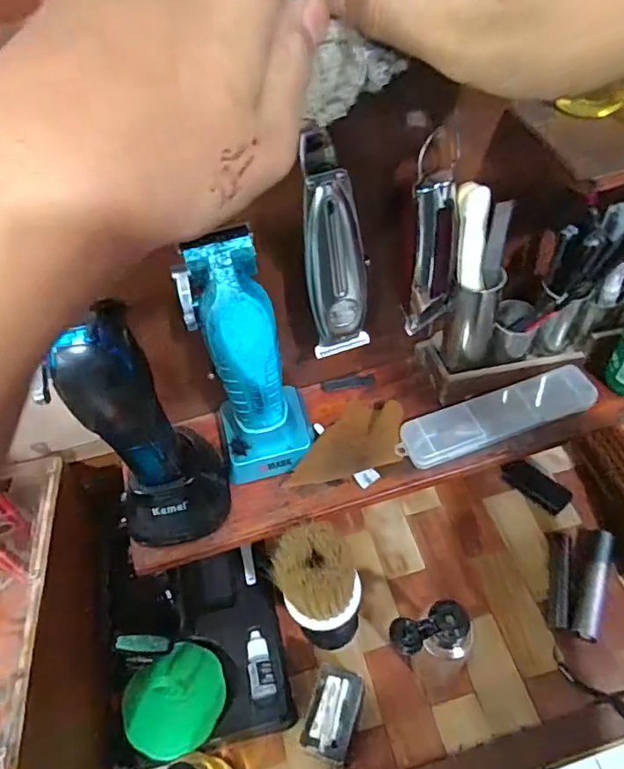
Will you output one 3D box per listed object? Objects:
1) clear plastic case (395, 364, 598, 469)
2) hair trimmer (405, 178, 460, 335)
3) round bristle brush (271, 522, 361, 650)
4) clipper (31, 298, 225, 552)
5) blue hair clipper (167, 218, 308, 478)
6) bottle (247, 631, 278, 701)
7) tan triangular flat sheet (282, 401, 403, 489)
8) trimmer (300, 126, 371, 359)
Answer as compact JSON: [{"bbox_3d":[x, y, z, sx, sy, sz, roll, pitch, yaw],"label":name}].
[{"bbox_3d":[0.147,0.025,0.424,0.161,0.014,0.042,-18,53,-8],"label":"clear plastic case"},{"bbox_3d":[0.083,-0.085,0.363,0.031,0.112,0.021,-30,56,-17],"label":"hair trimmer"},{"bbox_3d":[0.008,0.159,0.403,0.053,0.145,0.051,-3,51,3],"label":"round bristle brush"},{"bbox_3d":[-0.107,0.029,0.341,0.071,0.187,0.069,-25,54,-13],"label":"clipper"},{"bbox_3d":[-0.041,-0.011,0.365,0.068,0.179,0.067,-13,53,-4],"label":"blue hair clipper"},{"bbox_3d":[-0.040,0.226,0.432,0.020,0.017,0.048,-12,51,-4],"label":"bottle"},{"bbox_3d":[0.034,0.050,0.419,0.058,0.015,0.097,26,59,23],"label":"tan triangular flat sheet"},{"bbox_3d":[0.015,-0.079,0.344,0.039,0.151,0.028,-7,52,0],"label":"trimmer"}]

